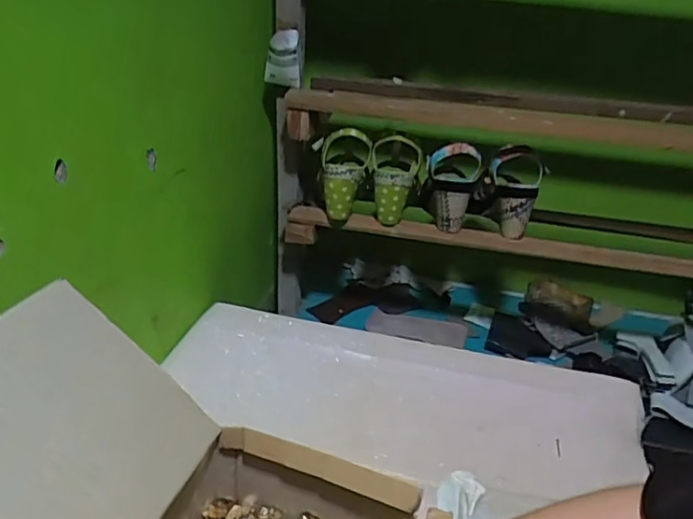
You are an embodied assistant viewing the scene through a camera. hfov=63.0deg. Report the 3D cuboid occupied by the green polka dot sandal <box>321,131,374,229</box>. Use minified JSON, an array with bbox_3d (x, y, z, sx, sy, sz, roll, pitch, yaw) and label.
[{"bbox_3d":[-0.004,-0.133,0.915,0.076,0.149,0.073,5,26,3],"label":"green polka dot sandal"}]

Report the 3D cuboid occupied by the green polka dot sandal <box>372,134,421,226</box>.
[{"bbox_3d":[0.078,-0.130,0.919,0.078,0.135,0.090,5,26,3],"label":"green polka dot sandal"}]

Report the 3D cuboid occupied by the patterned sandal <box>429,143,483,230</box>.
[{"bbox_3d":[0.159,-0.111,0.885,0.079,0.136,0.072,11,27,15],"label":"patterned sandal"}]

